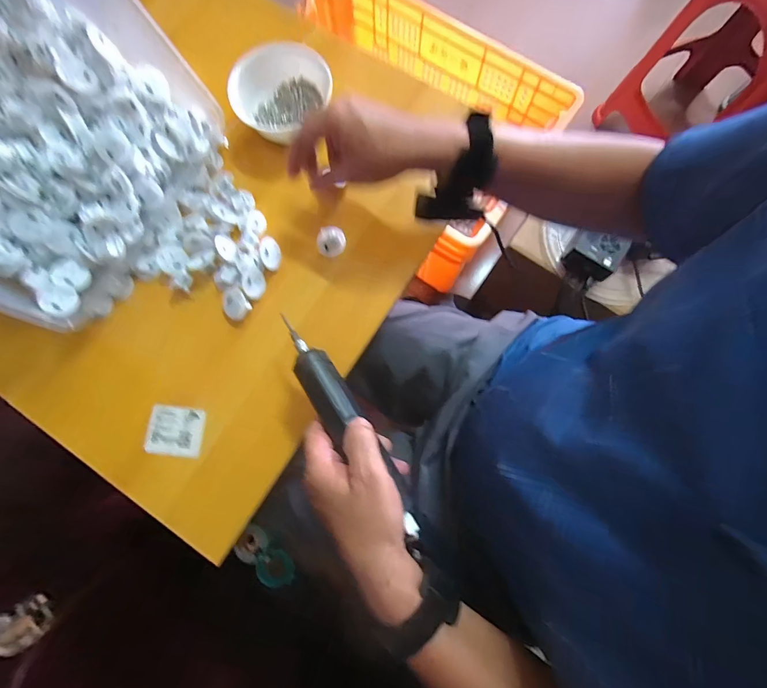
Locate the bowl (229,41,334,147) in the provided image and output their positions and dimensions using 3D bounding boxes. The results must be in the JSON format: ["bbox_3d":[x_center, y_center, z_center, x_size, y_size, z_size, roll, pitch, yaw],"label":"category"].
[{"bbox_3d":[-0.126,-0.306,0.461,0.110,0.064,0.090,-44,81,-8],"label":"bowl"}]

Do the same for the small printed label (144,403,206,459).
[{"bbox_3d":[-0.226,0.094,0.409,0.059,0.005,0.052,5,78,1],"label":"small printed label"}]

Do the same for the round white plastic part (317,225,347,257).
[{"bbox_3d":[-0.060,-0.119,0.438,0.033,0.019,0.029,-9,78,-2],"label":"round white plastic part"}]

